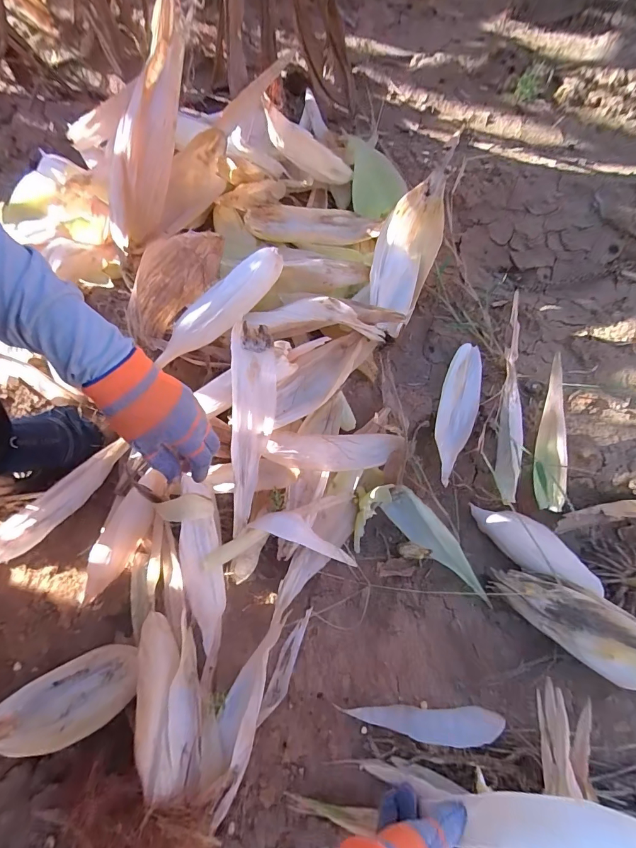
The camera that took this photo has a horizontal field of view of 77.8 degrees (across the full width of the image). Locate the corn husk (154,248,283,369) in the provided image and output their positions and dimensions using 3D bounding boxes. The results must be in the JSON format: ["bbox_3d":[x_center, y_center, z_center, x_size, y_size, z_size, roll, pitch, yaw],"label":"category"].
[{"bbox_3d":[-0.125,-0.148,0.508,0.198,0.034,0.042,-40,75,5],"label":"corn husk"}]

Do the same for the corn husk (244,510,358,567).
[{"bbox_3d":[-0.012,0.144,0.506,0.143,0.024,0.035,27,74,-8],"label":"corn husk"}]

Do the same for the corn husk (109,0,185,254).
[{"bbox_3d":[-0.212,-0.355,0.483,0.063,0.317,0.056,47,40,14],"label":"corn husk"}]

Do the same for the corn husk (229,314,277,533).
[{"bbox_3d":[-0.082,0.007,0.475,0.054,0.018,0.243,4,90,2],"label":"corn husk"}]

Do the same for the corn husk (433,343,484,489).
[{"bbox_3d":[0.197,-0.020,0.561,0.056,0.034,0.210,21,74,6],"label":"corn husk"}]

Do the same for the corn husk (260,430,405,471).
[{"bbox_3d":[0.020,0.036,0.513,0.173,0.031,0.044,1,71,-14],"label":"corn husk"}]

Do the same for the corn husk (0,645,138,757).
[{"bbox_3d":[-0.301,0.328,0.457,0.189,0.019,0.076,-25,75,-8],"label":"corn husk"}]

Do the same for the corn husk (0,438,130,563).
[{"bbox_3d":[-0.355,0.104,0.541,0.220,0.035,0.033,-42,78,-12],"label":"corn husk"}]

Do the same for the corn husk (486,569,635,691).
[{"bbox_3d":[0.305,0.231,0.470,0.187,0.050,0.079,27,73,29],"label":"corn husk"}]

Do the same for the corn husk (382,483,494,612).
[{"bbox_3d":[0.167,0.169,0.556,0.054,0.045,0.193,-42,78,-12],"label":"corn husk"}]

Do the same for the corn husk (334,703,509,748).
[{"bbox_3d":[0.115,0.335,0.439,0.173,0.016,0.036,0,73,-1],"label":"corn husk"}]

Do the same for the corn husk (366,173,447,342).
[{"bbox_3d":[0.125,-0.245,0.575,0.083,0.066,0.242,23,74,8],"label":"corn husk"}]

